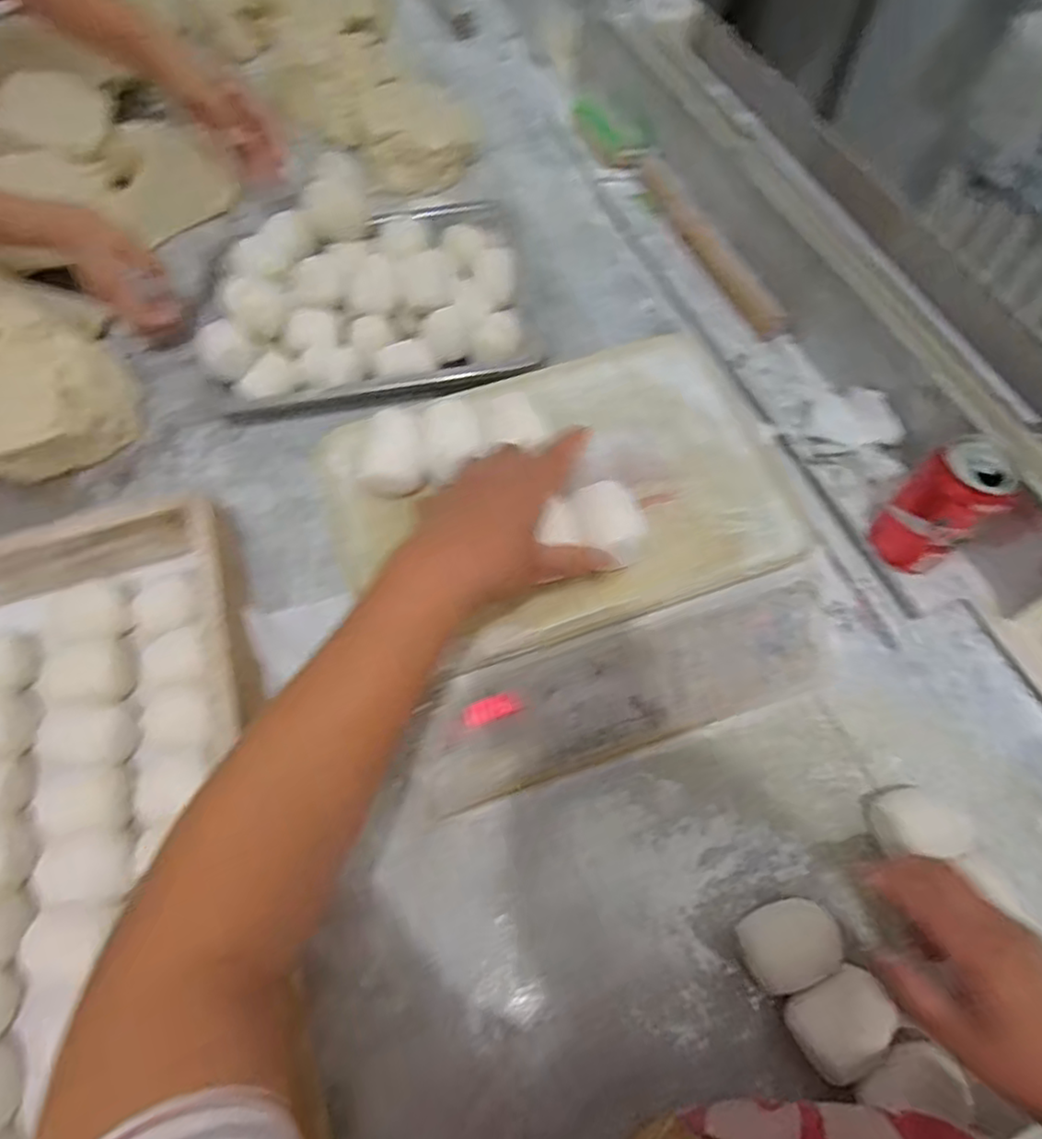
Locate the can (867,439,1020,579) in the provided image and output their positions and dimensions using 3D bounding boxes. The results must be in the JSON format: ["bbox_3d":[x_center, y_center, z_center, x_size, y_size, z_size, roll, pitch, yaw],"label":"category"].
[{"bbox_3d":[0.333,-0.044,0.547,0.054,0.121,0.058,-1,63,2],"label":"can"}]

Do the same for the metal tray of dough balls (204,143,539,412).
[{"bbox_3d":[-0.156,-0.289,0.701,0.331,0.099,0.239,-11,62,-3],"label":"metal tray of dough balls"}]

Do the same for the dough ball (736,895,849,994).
[{"bbox_3d":[0.179,0.248,0.453,0.057,0.029,0.048,-19,65,-10],"label":"dough ball"}]

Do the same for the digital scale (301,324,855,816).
[{"bbox_3d":[0.042,-0.008,0.539,0.341,0.105,0.308,-21,66,-11],"label":"digital scale"}]

